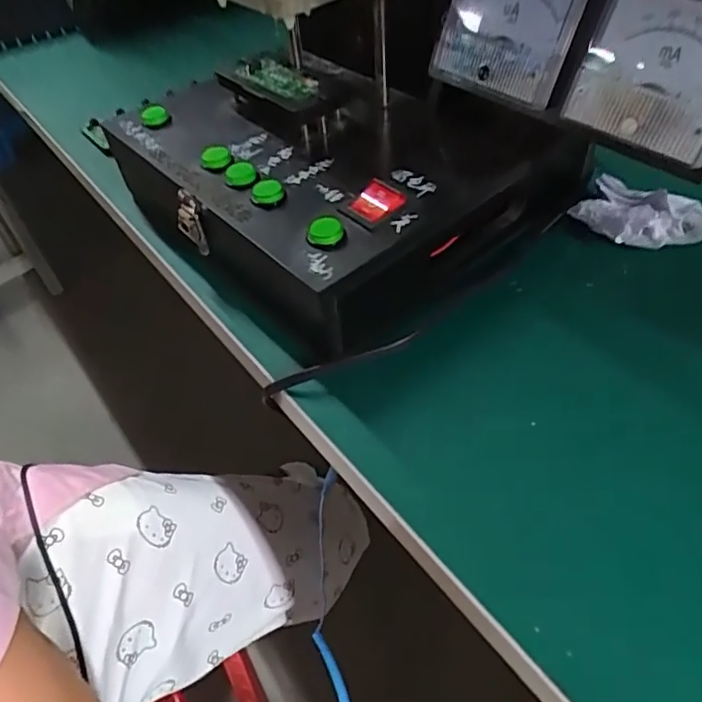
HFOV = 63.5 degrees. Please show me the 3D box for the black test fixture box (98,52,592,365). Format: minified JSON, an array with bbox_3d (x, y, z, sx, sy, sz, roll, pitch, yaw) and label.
[{"bbox_3d":[-0.022,-0.108,0.330,0.166,0.071,0.221,-38,56,-25],"label":"black test fixture box"}]

